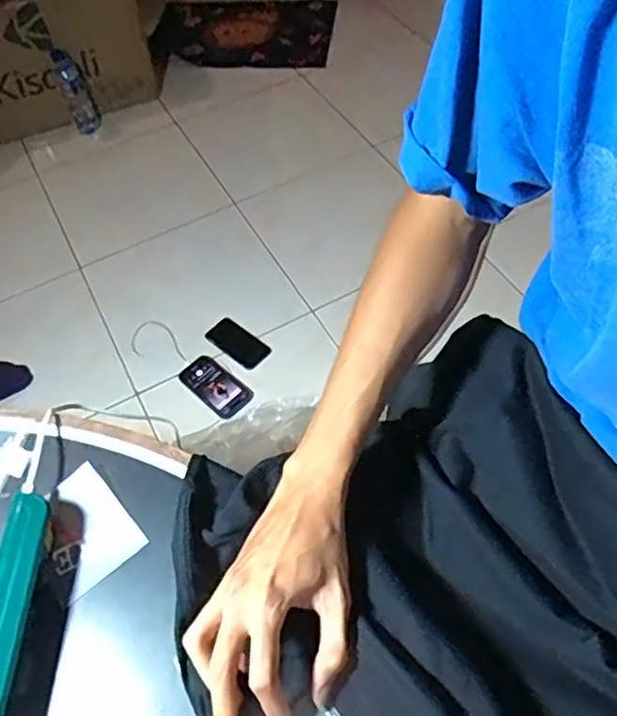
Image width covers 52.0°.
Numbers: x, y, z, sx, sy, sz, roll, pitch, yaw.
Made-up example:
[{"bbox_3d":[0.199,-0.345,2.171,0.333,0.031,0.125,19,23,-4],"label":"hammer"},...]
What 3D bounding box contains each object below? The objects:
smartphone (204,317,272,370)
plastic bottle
[{"bbox_3d":[-0.148,-0.032,1.320,0.138,0.007,0.073,35,65,25],"label":"smartphone"},{"bbox_3d":[-0.626,-0.714,1.706,0.073,0.230,0.068,-23,34,-11],"label":"plastic bottle"}]

